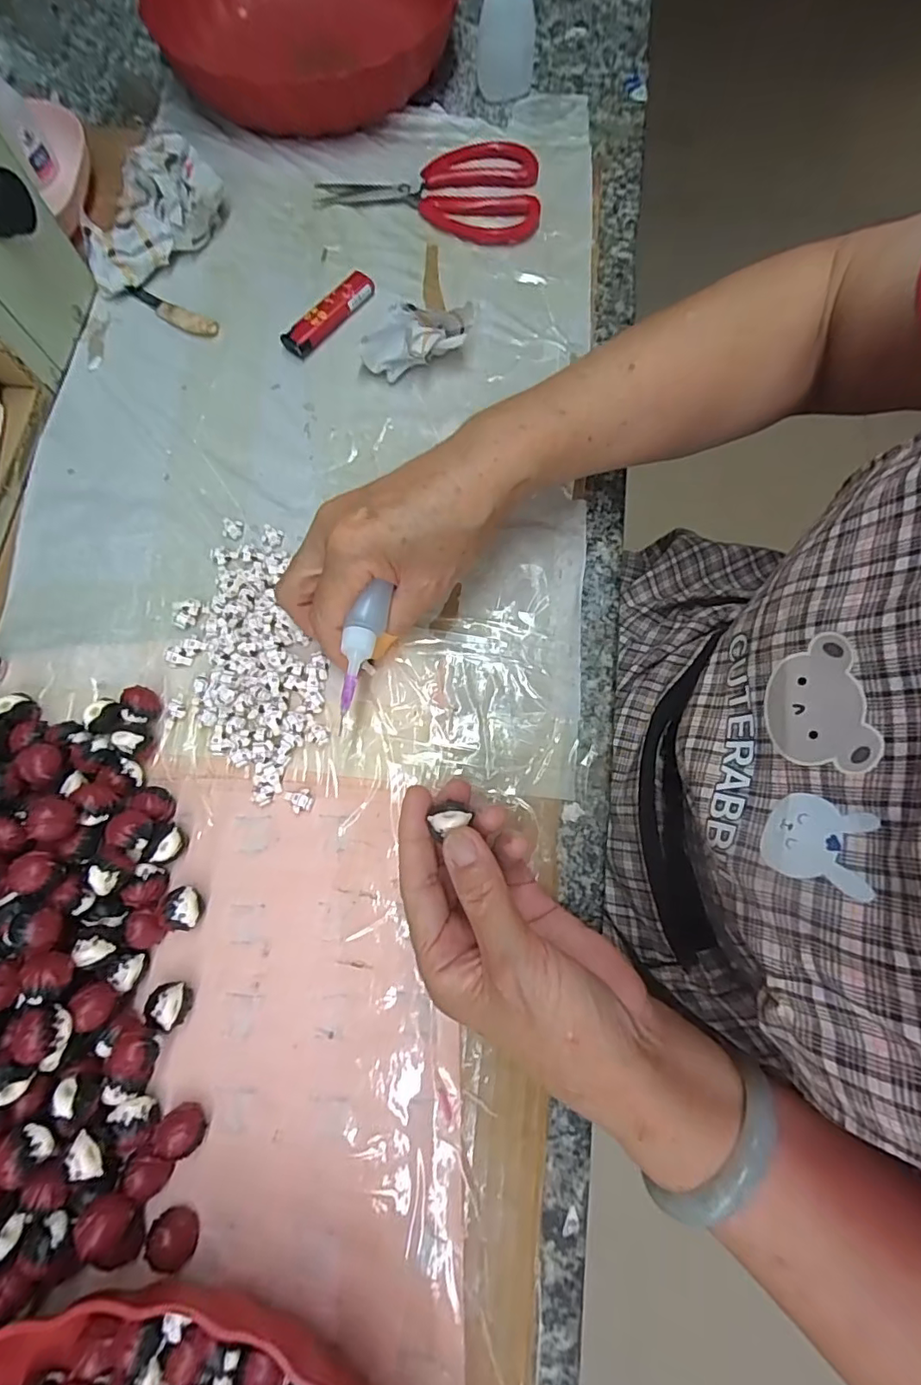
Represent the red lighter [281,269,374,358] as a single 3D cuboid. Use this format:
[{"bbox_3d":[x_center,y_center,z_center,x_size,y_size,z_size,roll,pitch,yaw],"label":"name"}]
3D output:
[{"bbox_3d":[-0.090,-0.259,0.369,0.022,0.011,0.075,38,79,11],"label":"red lighter"}]

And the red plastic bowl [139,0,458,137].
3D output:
[{"bbox_3d":[-0.132,-0.557,0.455,0.224,0.081,0.202,-29,76,-7],"label":"red plastic bowl"}]

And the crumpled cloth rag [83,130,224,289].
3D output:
[{"bbox_3d":[-0.225,-0.345,0.388,0.114,0.033,0.076,-40,77,-9],"label":"crumpled cloth rag"}]

